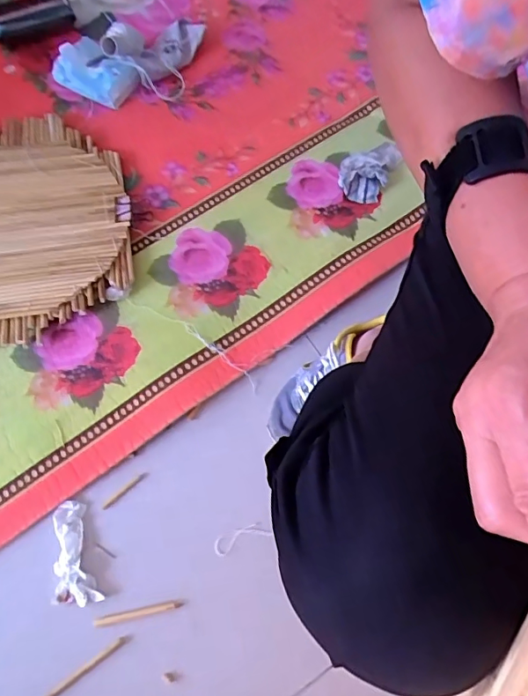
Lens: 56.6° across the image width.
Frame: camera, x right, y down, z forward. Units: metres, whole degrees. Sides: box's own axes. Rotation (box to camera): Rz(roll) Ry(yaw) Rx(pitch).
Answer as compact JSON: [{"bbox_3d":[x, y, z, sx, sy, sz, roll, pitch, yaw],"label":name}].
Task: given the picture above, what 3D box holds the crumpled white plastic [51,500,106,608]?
[{"bbox_3d":[-0.236,0.250,0.595,0.055,0.010,0.120,-18,68,-6],"label":"crumpled white plastic"}]

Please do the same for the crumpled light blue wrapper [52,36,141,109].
[{"bbox_3d":[-0.286,-0.468,0.835,0.139,0.045,0.088,32,72,13],"label":"crumpled light blue wrapper"}]

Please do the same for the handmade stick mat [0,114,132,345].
[{"bbox_3d":[-0.381,-0.199,0.759,0.345,0.038,0.390,-27,70,-10],"label":"handmade stick mat"}]

